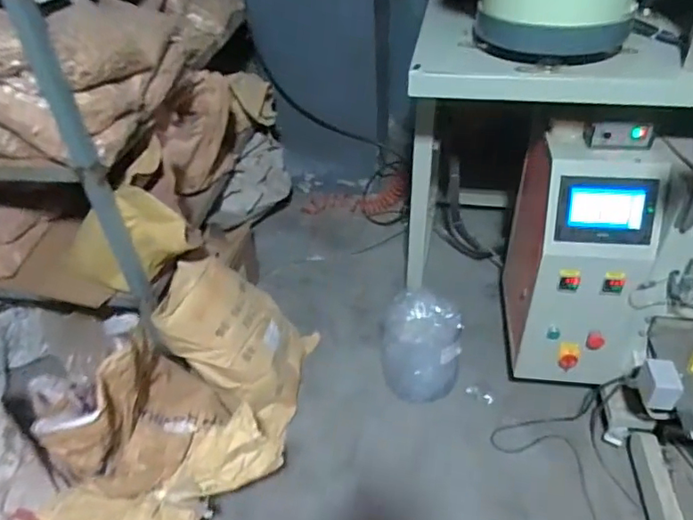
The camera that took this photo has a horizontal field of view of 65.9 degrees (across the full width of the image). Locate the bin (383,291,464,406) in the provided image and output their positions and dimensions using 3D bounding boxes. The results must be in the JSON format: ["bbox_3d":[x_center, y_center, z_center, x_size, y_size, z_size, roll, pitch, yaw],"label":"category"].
[{"bbox_3d":[0.213,0.249,1.544,0.222,0.279,0.173,2,40,7],"label":"bin"}]

